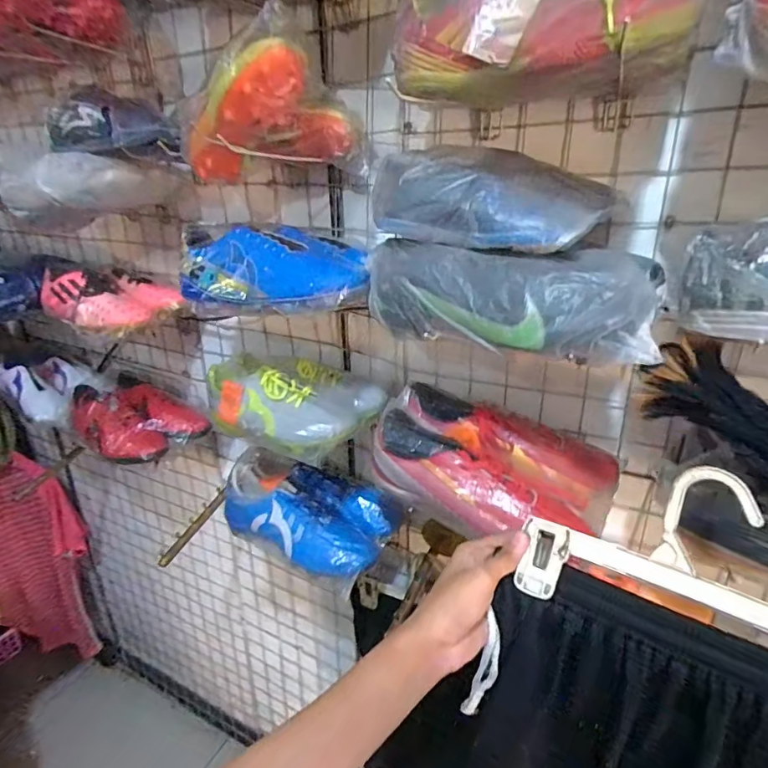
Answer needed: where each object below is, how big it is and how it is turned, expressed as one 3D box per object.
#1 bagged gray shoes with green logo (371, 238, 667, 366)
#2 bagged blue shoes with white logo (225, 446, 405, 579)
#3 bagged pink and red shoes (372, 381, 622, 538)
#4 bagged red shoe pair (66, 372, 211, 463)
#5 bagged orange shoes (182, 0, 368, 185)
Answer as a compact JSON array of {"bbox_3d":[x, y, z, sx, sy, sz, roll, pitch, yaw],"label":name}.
[{"bbox_3d":[0.125,-0.091,0.474,0.275,0.083,0.119,16,29,34],"label":"bagged gray shoes with green logo"},{"bbox_3d":[-0.115,0.183,0.732,0.259,0.090,0.150,10,26,24],"label":"bagged blue shoes with white logo"},{"bbox_3d":[0.122,0.082,0.543,0.264,0.085,0.161,8,25,21],"label":"bagged pink and red shoes"},{"bbox_3d":[-0.471,0.055,0.892,0.251,0.086,0.162,19,30,38],"label":"bagged red shoe pair"},{"bbox_3d":[-0.142,-0.310,0.546,0.197,0.131,0.139,14,28,31],"label":"bagged orange shoes"}]

